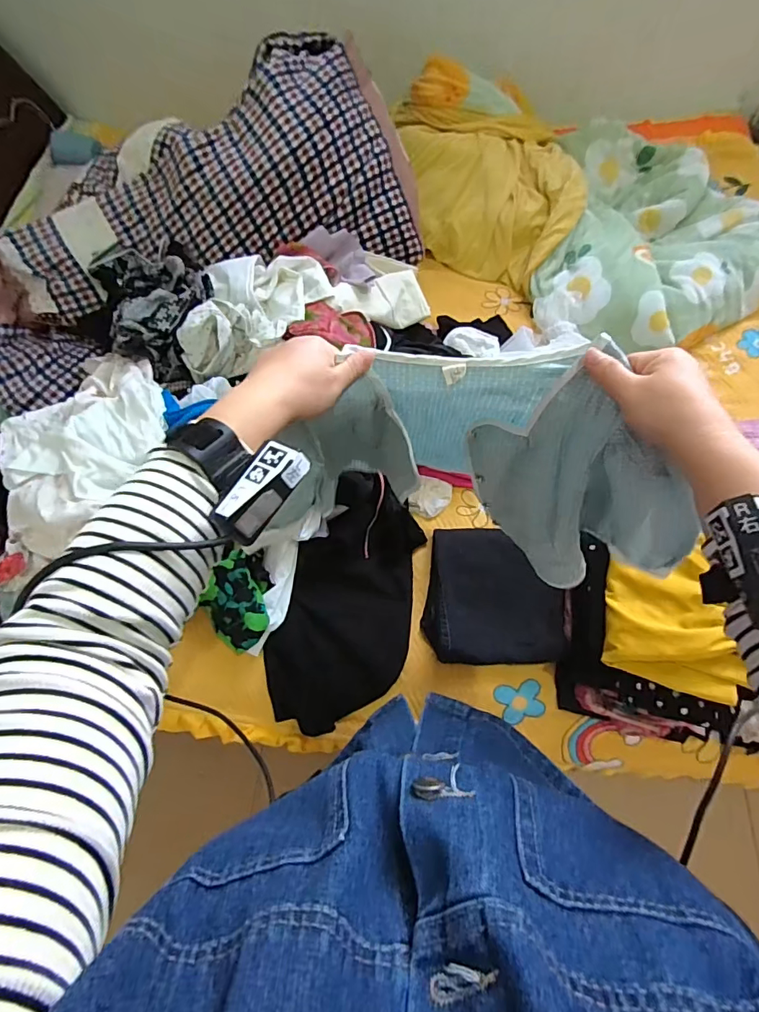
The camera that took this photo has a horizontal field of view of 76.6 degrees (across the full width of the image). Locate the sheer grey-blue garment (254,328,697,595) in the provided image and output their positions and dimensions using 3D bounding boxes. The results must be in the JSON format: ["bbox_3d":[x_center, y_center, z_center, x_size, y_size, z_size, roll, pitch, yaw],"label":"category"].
[{"bbox_3d":[0.107,-0.045,0.534,0.394,0.307,0.130,12,67,8],"label":"sheer grey-blue garment"}]

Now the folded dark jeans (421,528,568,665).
[{"bbox_3d":[0.219,0.170,0.911,0.251,0.065,0.245,3,66,5],"label":"folded dark jeans"}]

